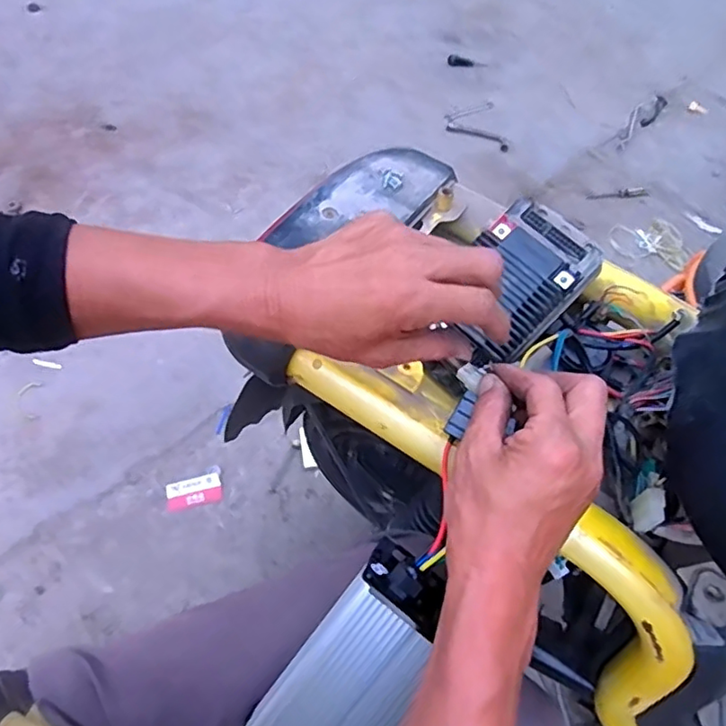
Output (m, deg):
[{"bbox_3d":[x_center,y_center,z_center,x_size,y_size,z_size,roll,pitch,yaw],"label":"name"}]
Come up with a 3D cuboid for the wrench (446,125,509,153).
[{"bbox_3d":[0.296,-0.583,1.502,0.163,0.019,0.038,19,59,9],"label":"wrench"}]

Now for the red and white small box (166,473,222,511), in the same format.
[{"bbox_3d":[-0.289,0.221,0.998,0.091,0.014,0.047,-11,59,-10],"label":"red and white small box"}]

